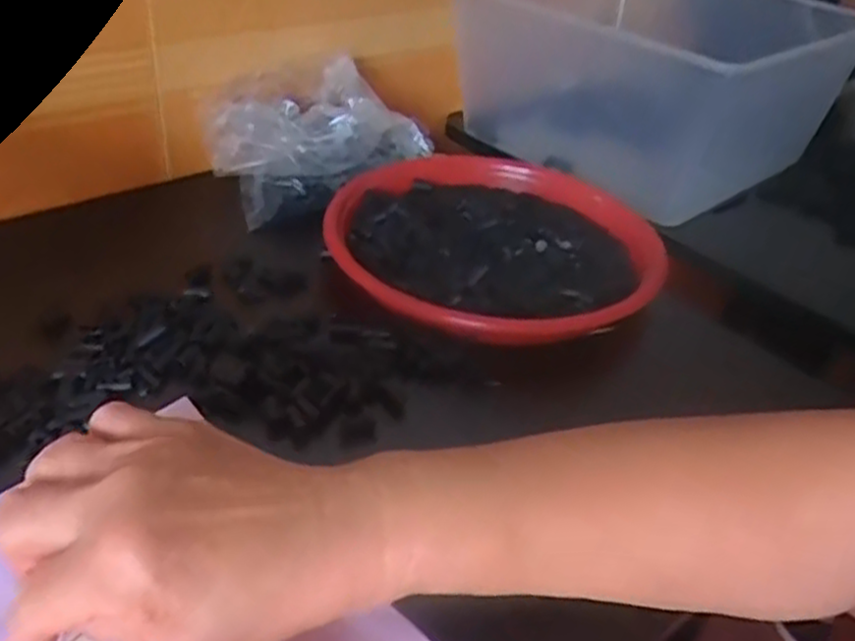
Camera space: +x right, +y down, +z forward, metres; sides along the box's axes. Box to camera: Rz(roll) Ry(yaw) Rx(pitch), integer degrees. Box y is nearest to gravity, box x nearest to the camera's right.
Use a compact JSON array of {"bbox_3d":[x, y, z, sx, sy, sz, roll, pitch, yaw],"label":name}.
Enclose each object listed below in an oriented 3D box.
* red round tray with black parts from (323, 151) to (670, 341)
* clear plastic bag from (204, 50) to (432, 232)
[{"bbox_3d":[0.054,-0.066,0.579,0.228,0.035,0.237,4,35,-3],"label":"red round tray with black parts"},{"bbox_3d":[-0.093,-0.151,0.643,0.120,0.077,0.175,31,42,30],"label":"clear plastic bag"}]

